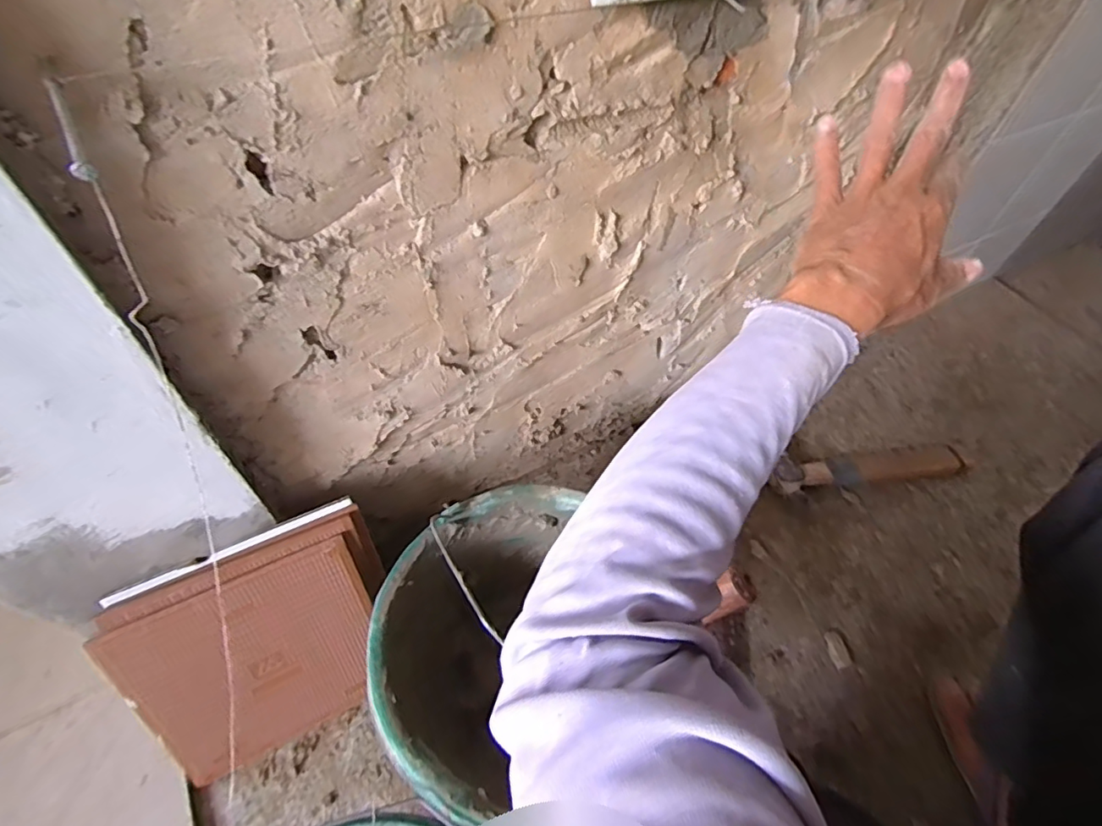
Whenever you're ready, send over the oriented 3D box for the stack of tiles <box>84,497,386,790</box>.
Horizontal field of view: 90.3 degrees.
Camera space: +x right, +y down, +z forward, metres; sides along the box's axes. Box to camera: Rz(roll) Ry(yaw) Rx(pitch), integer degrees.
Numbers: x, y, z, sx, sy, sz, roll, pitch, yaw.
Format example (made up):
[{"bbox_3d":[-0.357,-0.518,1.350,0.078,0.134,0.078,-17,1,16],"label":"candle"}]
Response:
[{"bbox_3d":[-0.259,0.216,0.514,0.217,0.217,0.034,-21,26,-23],"label":"stack of tiles"}]

